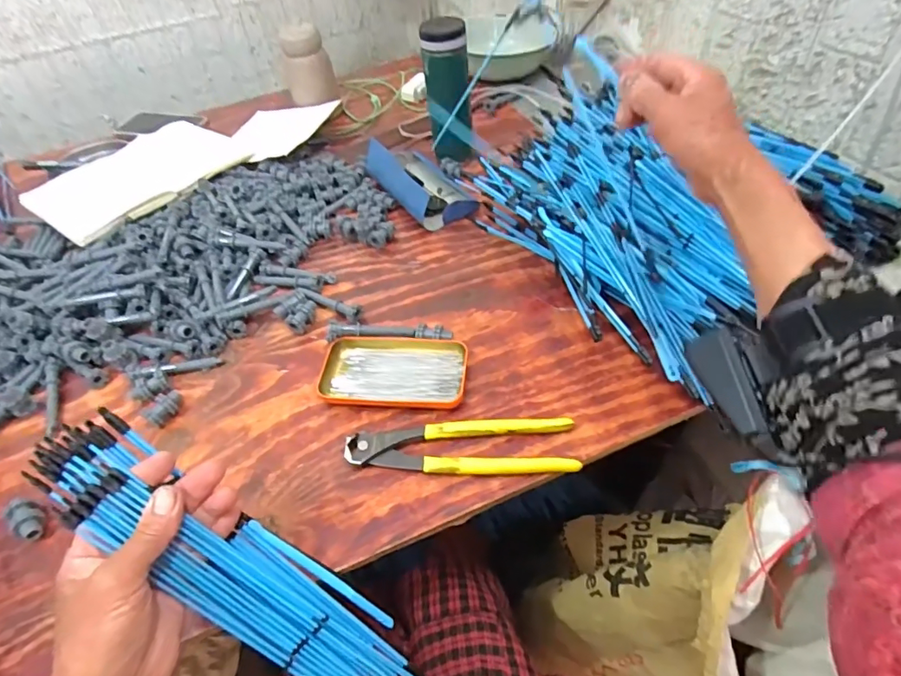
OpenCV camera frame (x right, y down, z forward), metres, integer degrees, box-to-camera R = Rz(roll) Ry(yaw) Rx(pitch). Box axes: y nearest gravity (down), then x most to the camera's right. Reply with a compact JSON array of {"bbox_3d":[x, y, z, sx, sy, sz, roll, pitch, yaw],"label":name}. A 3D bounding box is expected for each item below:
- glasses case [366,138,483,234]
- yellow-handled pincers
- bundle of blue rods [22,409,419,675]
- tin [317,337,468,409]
[{"bbox_3d":[-0.044,-0.222,0.686,0.092,0.054,0.175,-29,53,-17],"label":"glasses case"},{"bbox_3d":[0.009,0.095,0.444,0.197,0.015,0.048,-3,50,4],"label":"yellow-handled pincers"},{"bbox_3d":[-0.142,0.181,0.372,0.025,0.333,0.068,-18,31,52],"label":"bundle of blue rods"},{"bbox_3d":[-0.056,0.033,0.504,0.143,0.021,0.070,2,51,8],"label":"tin"}]

